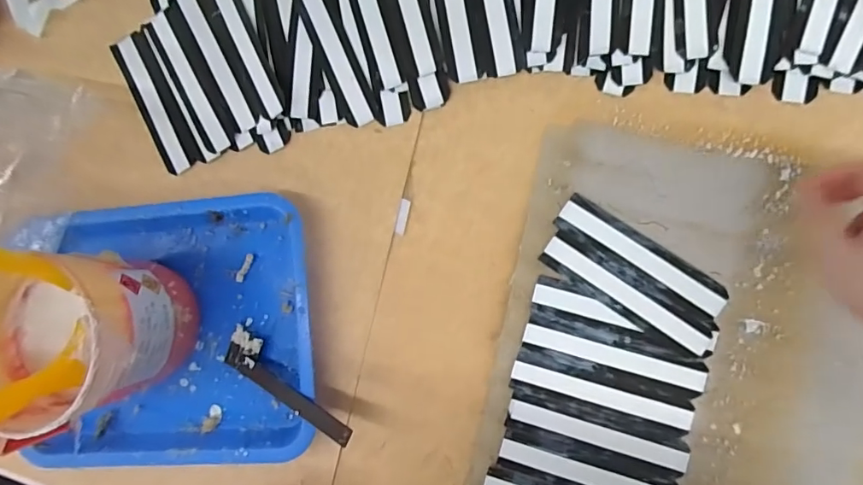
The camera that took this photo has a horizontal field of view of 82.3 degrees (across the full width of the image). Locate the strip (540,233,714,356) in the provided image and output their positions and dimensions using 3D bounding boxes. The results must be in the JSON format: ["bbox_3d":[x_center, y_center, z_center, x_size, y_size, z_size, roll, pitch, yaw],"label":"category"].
[{"bbox_3d":[0.154,0.042,0.390,0.142,0.004,0.031,34,96,7],"label":"strip"}]

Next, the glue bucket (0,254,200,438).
[{"bbox_3d":[-0.270,0.072,0.395,0.122,0.125,0.118,0,90,9],"label":"glue bucket"}]

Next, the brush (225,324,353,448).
[{"bbox_3d":[-0.120,0.118,0.411,0.140,0.010,0.035,26,96,25],"label":"brush"}]

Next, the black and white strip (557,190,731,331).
[{"bbox_3d":[0.166,0.012,0.389,0.142,0.004,0.034,34,95,7],"label":"black and white strip"}]

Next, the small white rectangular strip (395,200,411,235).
[{"bbox_3d":[-0.025,-0.022,0.422,0.008,0.004,0.030,12,92,9],"label":"small white rectangular strip"}]

